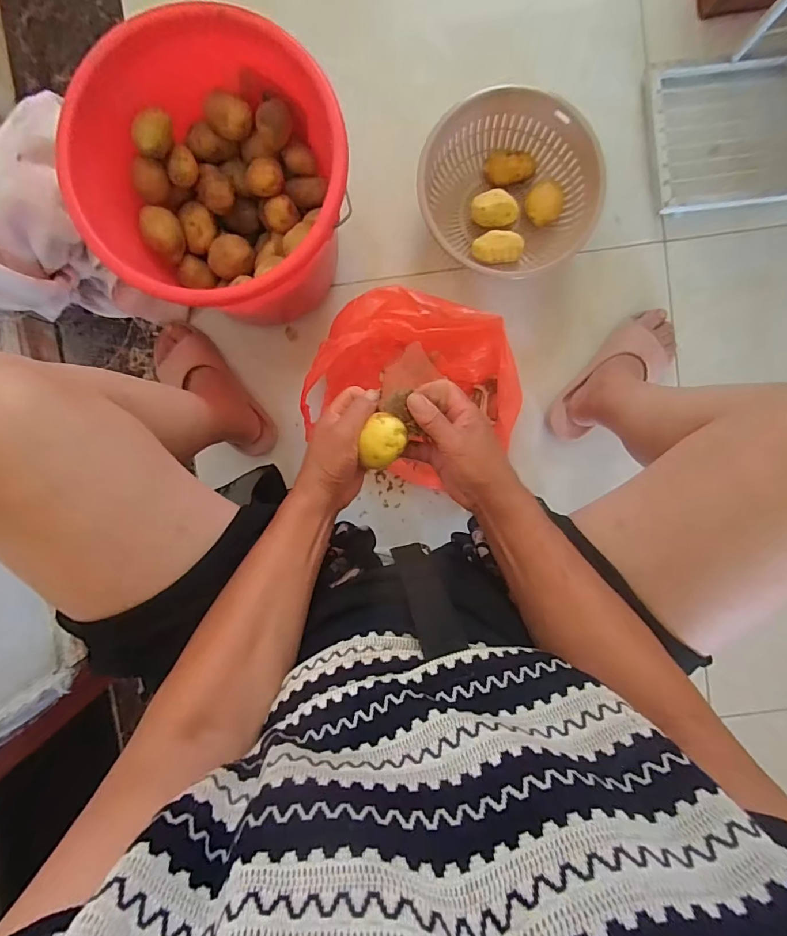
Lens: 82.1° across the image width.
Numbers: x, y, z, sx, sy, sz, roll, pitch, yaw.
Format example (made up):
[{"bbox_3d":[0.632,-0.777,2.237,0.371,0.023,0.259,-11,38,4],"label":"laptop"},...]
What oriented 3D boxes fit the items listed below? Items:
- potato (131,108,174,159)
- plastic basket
[{"bbox_3d":[-0.276,-0.384,0.518,0.028,0.032,0.053,27,93,-2],"label":"potato"},{"bbox_3d":[0.158,-0.413,0.675,0.245,0.097,0.226,0,93,0],"label":"plastic basket"}]

